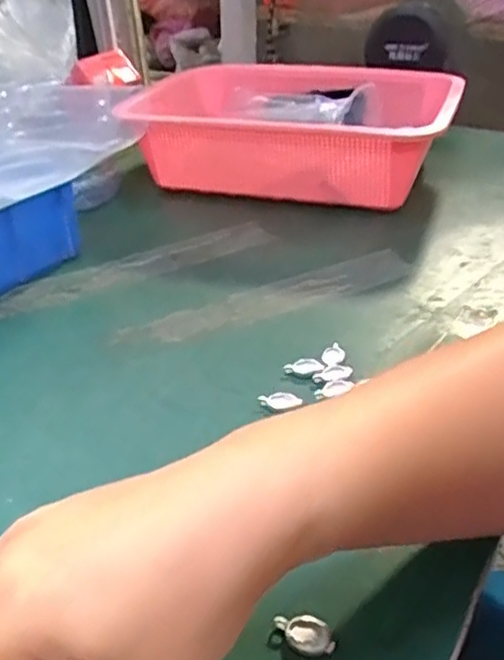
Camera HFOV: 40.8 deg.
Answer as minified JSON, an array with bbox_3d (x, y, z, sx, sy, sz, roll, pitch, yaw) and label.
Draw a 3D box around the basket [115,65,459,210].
[{"bbox_3d":[0.051,-0.192,0.665,0.280,0.086,0.219,9,34,18],"label":"basket"}]

